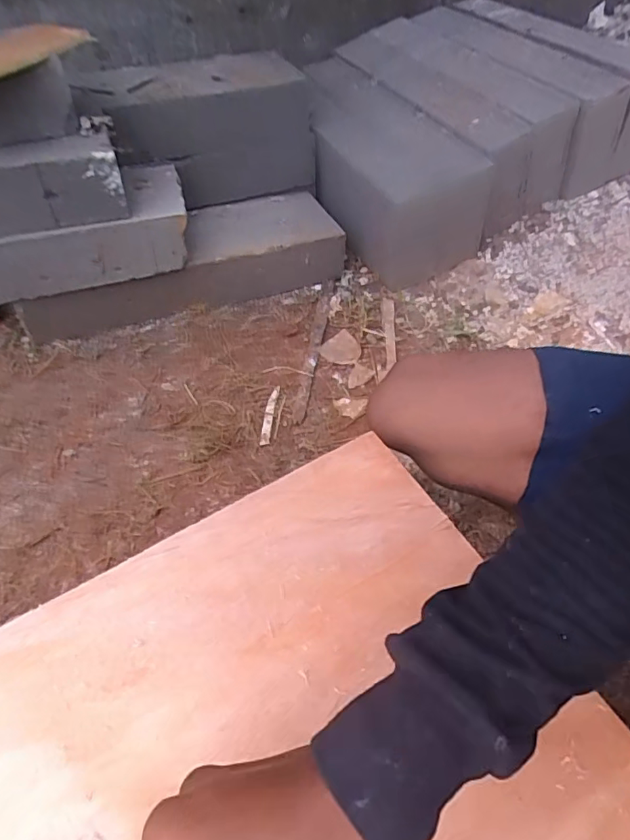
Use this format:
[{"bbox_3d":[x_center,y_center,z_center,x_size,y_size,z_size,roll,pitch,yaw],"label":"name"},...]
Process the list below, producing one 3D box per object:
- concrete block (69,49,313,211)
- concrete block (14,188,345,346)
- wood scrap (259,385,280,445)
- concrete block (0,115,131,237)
[{"bbox_3d":[-0.216,-0.542,1.001,0.416,0.213,0.143,-18,52,-16],"label":"concrete block"},{"bbox_3d":[-0.235,-0.289,0.979,0.577,0.099,0.173,-17,52,-15],"label":"concrete block"},{"bbox_3d":[-0.070,-0.009,0.817,0.016,0.010,0.114,5,50,3],"label":"wood scrap"},{"bbox_3d":[-0.411,-0.355,0.770,0.243,0.107,0.139,-11,51,-10],"label":"concrete block"}]

